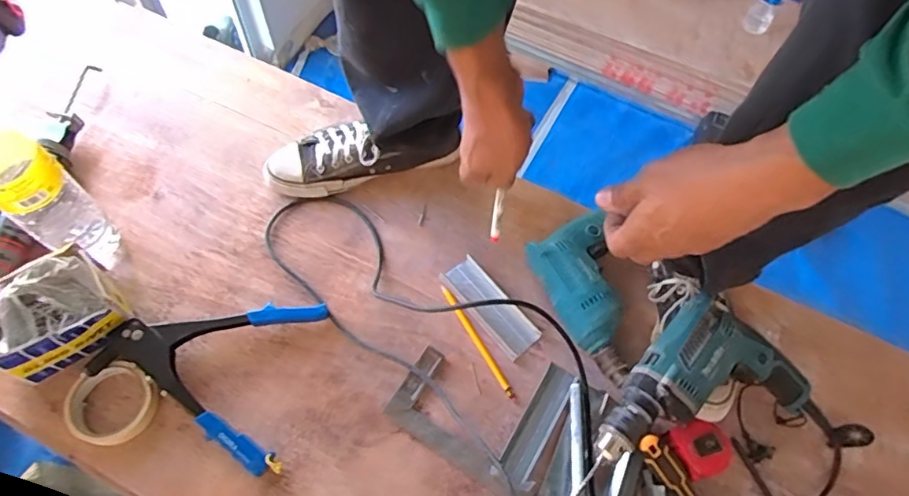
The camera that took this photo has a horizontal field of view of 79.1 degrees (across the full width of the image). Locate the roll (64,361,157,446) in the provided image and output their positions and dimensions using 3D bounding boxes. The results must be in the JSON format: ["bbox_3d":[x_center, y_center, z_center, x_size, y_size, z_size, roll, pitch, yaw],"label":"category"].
[{"bbox_3d":[-0.393,0.179,0.633,0.087,0.039,0.089,2,63,-4],"label":"roll"}]

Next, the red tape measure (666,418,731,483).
[{"bbox_3d":[0.286,0.239,0.652,0.062,0.039,0.064,-18,65,-13],"label":"red tape measure"}]

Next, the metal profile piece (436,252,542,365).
[{"bbox_3d":[0.049,0.077,0.738,0.055,0.026,0.148,-36,71,-20],"label":"metal profile piece"}]

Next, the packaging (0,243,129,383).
[{"bbox_3d":[-0.470,0.082,0.643,0.136,0.098,0.091,-36,71,-20],"label":"packaging"}]

